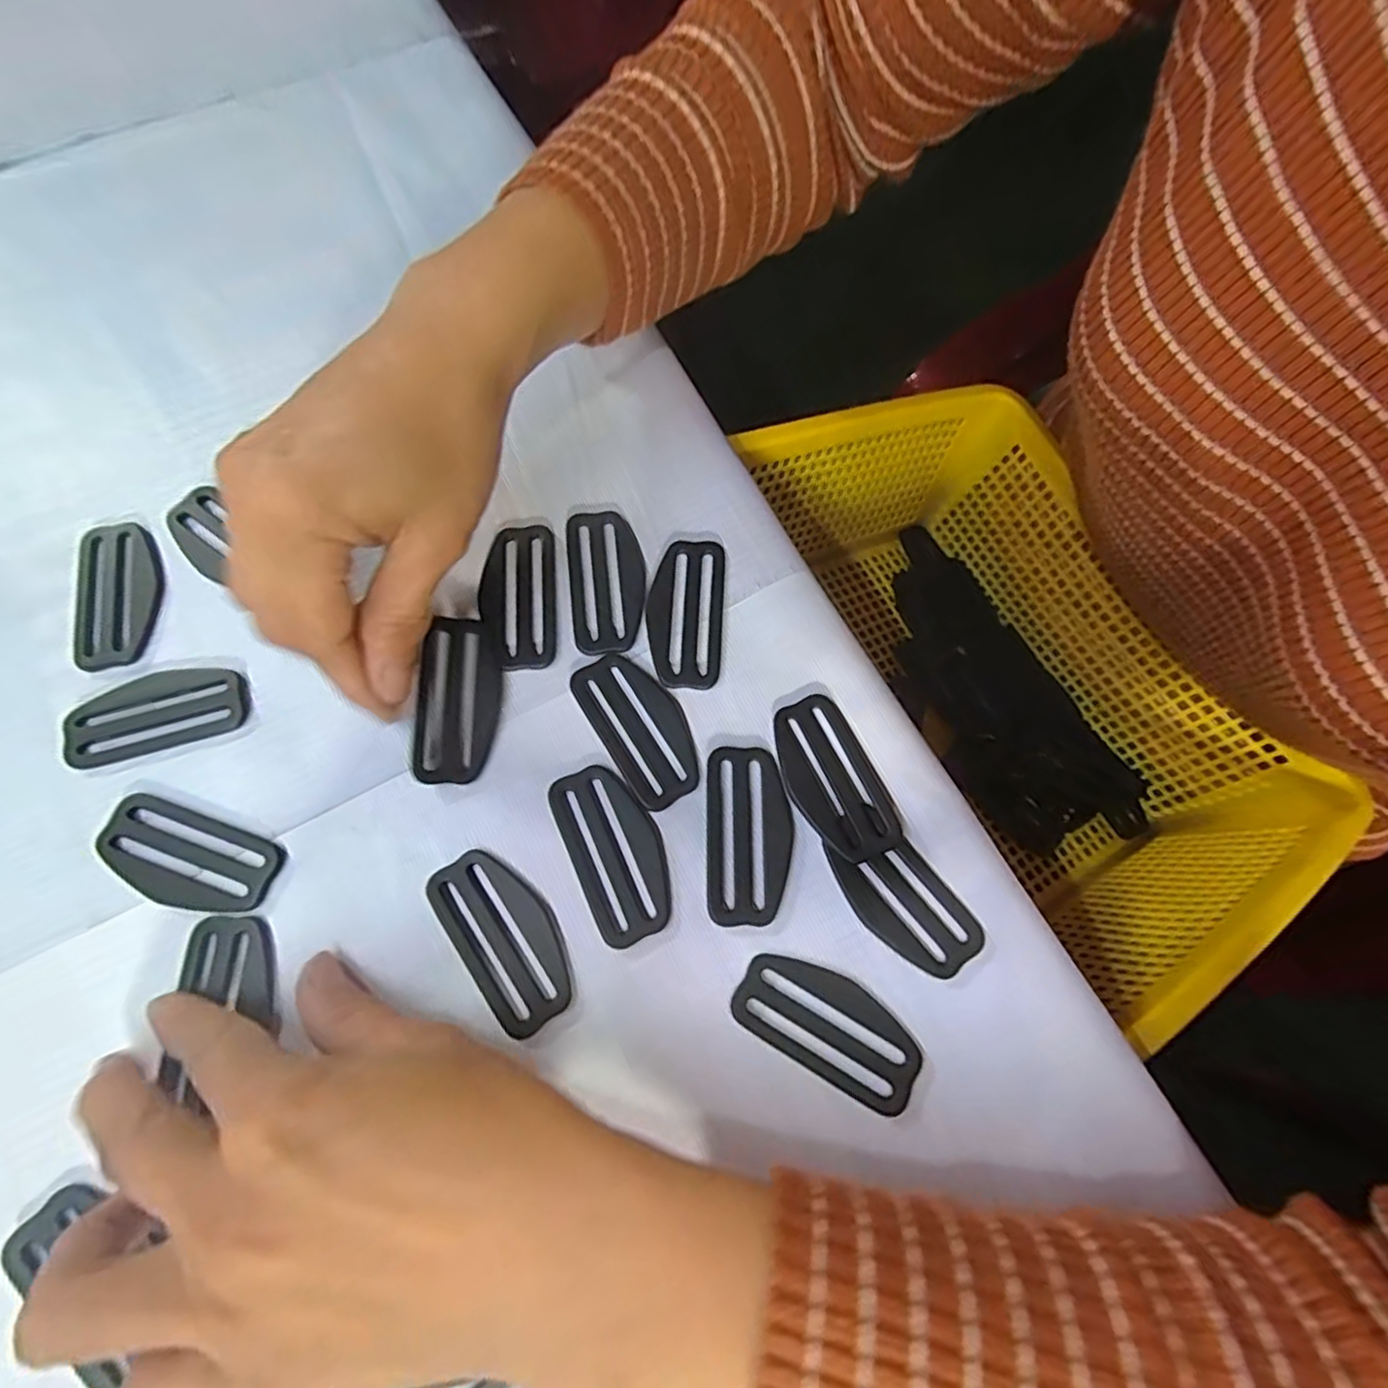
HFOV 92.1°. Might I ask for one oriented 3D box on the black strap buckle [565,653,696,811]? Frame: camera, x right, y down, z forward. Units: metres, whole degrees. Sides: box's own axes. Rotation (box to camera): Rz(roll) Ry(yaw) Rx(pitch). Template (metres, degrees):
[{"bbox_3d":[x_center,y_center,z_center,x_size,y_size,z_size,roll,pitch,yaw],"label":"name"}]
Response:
[{"bbox_3d":[-0.019,0.011,0.239,0.029,0.004,0.058,-31,75,-11],"label":"black strap buckle"}]

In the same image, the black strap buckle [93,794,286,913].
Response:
[{"bbox_3d":[-0.168,0.054,0.220,0.059,0.004,0.028,20,72,5],"label":"black strap buckle"}]

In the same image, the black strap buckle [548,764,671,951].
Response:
[{"bbox_3d":[-0.027,0.052,0.225,0.030,0.004,0.059,-23,73,-9],"label":"black strap buckle"}]

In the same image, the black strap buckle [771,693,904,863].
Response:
[{"bbox_3d":[0.048,0.029,0.233,0.030,0.008,0.058,-24,74,-10],"label":"black strap buckle"}]

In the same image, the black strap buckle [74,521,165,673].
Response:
[{"bbox_3d":[-0.215,-0.038,0.250,0.029,0.004,0.058,-10,72,-5],"label":"black strap buckle"}]

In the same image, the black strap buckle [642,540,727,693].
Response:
[{"bbox_3d":[-0.004,-0.032,0.254,0.028,0.004,0.060,6,71,0],"label":"black strap buckle"}]

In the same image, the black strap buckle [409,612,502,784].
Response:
[{"bbox_3d":[-0.084,0.002,0.238,0.027,0.008,0.060,1,74,-2],"label":"black strap buckle"}]

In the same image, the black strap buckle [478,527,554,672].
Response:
[{"bbox_3d":[-0.068,-0.037,0.254,0.027,0.004,0.059,-2,71,-3],"label":"black strap buckle"}]

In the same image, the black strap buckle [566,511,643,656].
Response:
[{"bbox_3d":[-0.034,-0.045,0.257,0.029,0.004,0.060,-7,72,-4],"label":"black strap buckle"}]

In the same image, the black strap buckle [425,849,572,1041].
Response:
[{"bbox_3d":[-0.061,0.077,0.215,0.030,0.004,0.058,-34,76,-12],"label":"black strap buckle"}]

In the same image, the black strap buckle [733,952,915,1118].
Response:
[{"bbox_3d":[0.042,0.103,0.210,0.058,0.004,0.029,28,73,8],"label":"black strap buckle"}]

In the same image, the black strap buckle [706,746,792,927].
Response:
[{"bbox_3d":[0.019,0.048,0.229,0.029,0.004,0.059,1,71,-2],"label":"black strap buckle"}]

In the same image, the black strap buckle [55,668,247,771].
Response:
[{"bbox_3d":[-0.190,0.006,0.236,0.059,0.004,0.029,-17,73,-7],"label":"black strap buckle"}]

